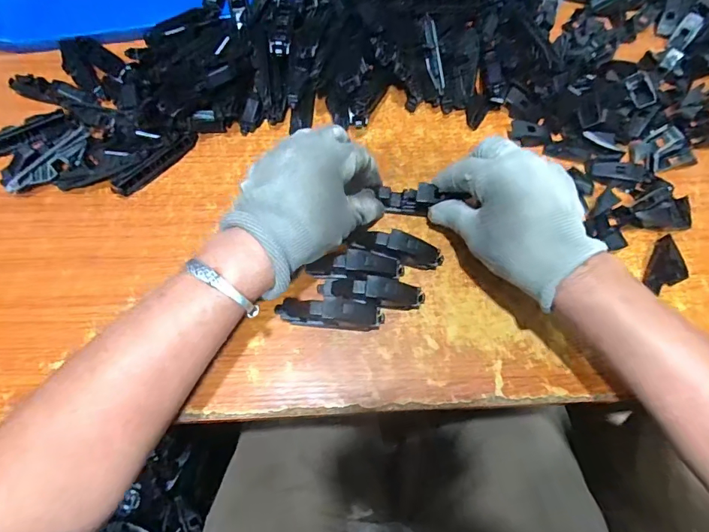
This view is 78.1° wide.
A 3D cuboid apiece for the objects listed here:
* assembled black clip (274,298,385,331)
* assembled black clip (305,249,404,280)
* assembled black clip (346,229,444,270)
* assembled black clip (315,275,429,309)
[{"bbox_3d":[-0.019,0.036,0.335,0.082,0.019,0.021,5,69,0],"label":"assembled black clip"},{"bbox_3d":[0.002,-0.001,0.347,0.075,0.017,0.023,3,69,-1],"label":"assembled black clip"},{"bbox_3d":[0.035,-0.015,0.356,0.076,0.021,0.021,17,70,4],"label":"assembled black clip"},{"bbox_3d":[0.014,0.020,0.342,0.082,0.020,0.020,5,69,0],"label":"assembled black clip"}]

